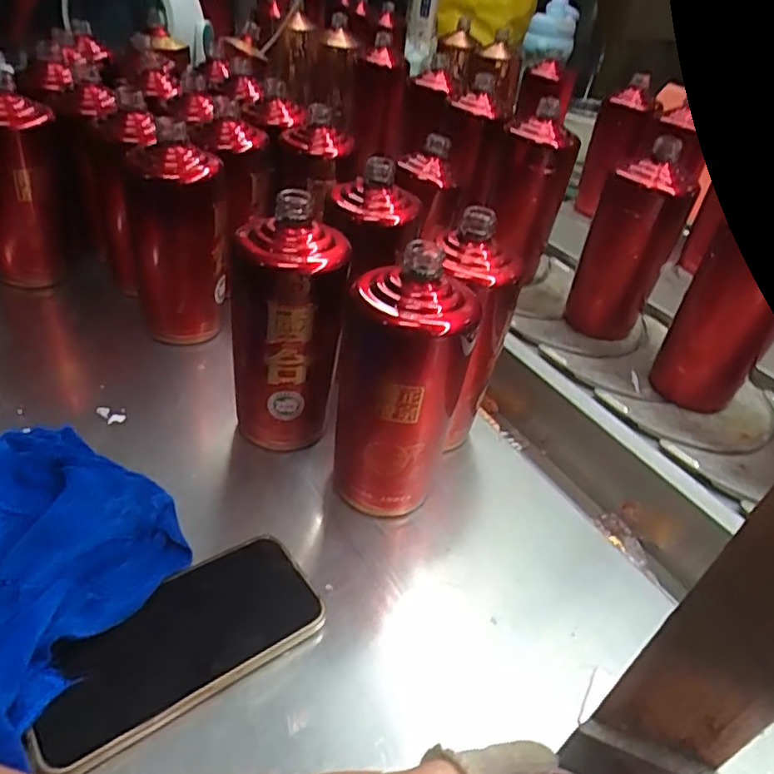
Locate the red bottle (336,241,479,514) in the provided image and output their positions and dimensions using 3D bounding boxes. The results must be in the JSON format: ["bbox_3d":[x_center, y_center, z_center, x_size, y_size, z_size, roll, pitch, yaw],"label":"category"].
[{"bbox_3d":[0.007,0.005,0.415,0.084,0.195,0.068,8,39,0],"label":"red bottle"}]

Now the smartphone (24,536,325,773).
[{"bbox_3d":[-0.117,0.143,0.337,0.156,0.011,0.075,-22,45,-35],"label":"smartphone"}]

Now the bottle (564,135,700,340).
[{"bbox_3d":[0.243,-0.137,0.592,0.065,0.192,0.067,-10,42,-21],"label":"bottle"}]

